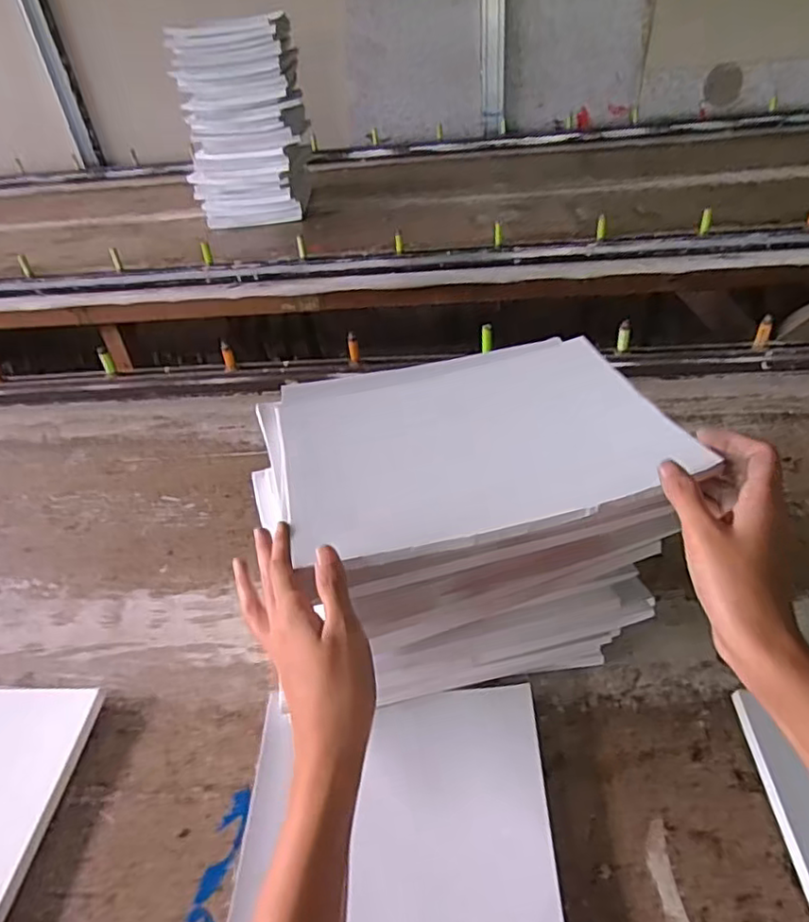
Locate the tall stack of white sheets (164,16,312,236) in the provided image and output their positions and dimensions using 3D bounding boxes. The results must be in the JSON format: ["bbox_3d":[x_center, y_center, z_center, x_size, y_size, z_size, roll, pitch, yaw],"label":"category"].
[{"bbox_3d":[-0.362,-0.779,1.431,0.265,0.382,0.297,-6,41,0],"label":"tall stack of white sheets"}]

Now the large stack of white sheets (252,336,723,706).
[{"bbox_3d":[0.053,0.035,0.517,0.267,0.176,0.216,-11,41,-5],"label":"large stack of white sheets"}]

